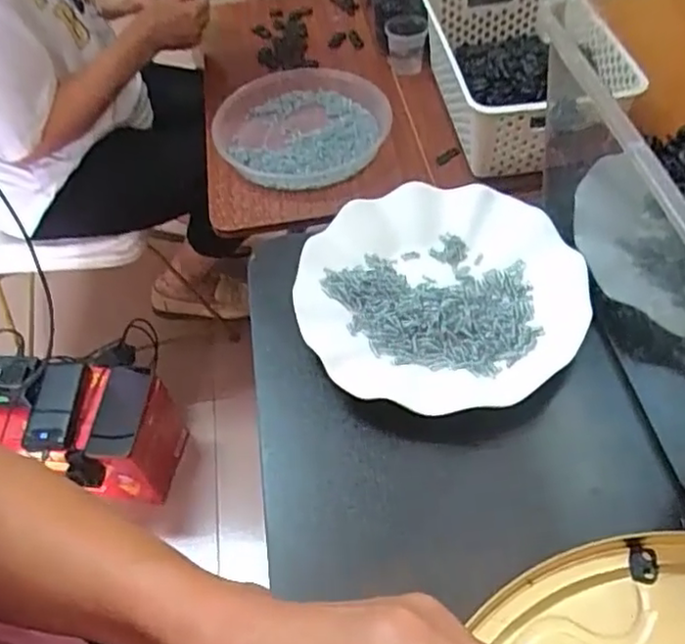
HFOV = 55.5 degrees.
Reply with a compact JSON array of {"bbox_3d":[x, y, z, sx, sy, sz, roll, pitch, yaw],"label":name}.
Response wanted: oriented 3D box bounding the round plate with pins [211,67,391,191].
[{"bbox_3d":[-0.059,-0.273,0.913,0.251,0.046,0.241,-4,47,5],"label":"round plate with pins"}]

